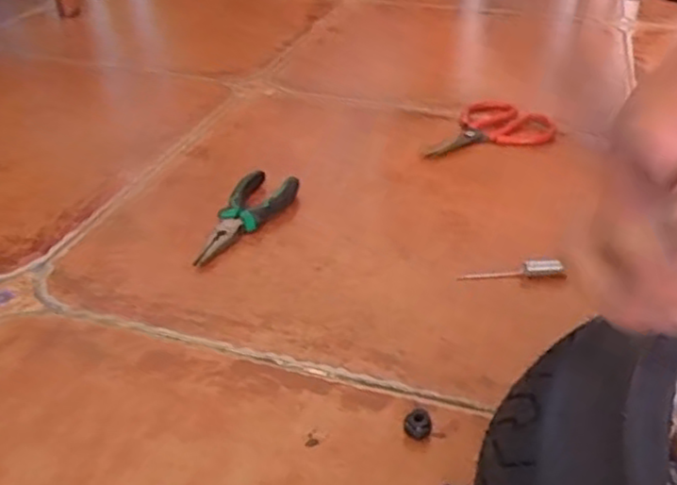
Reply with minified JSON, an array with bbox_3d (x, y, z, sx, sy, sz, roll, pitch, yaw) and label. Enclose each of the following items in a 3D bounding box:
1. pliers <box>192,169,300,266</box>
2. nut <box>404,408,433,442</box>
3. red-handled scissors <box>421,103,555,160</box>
[{"bbox_3d":[-0.091,-0.023,0.674,0.055,0.019,0.155,14,36,19],"label":"pliers"},{"bbox_3d":[0.052,0.119,0.468,0.017,0.016,0.016,0,34,0],"label":"nut"},{"bbox_3d":[0.181,-0.127,0.853,0.111,0.013,0.187,24,40,31],"label":"red-handled scissors"}]

